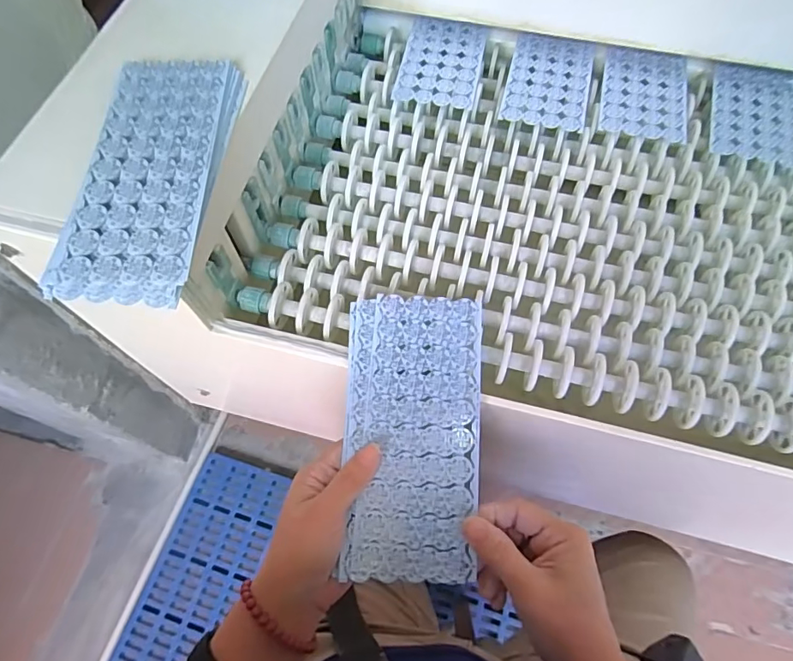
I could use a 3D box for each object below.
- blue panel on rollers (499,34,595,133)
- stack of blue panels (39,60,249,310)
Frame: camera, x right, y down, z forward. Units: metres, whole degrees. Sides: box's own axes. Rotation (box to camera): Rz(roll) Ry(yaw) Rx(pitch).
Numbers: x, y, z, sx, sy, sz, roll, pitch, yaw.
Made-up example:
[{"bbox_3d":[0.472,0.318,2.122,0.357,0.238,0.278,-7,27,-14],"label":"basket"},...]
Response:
[{"bbox_3d":[0.158,-0.260,0.518,0.083,0.010,0.132,12,65,7],"label":"blue panel on rollers"},{"bbox_3d":[-0.167,-0.112,0.344,0.087,0.014,0.204,2,67,2],"label":"stack of blue panels"}]

